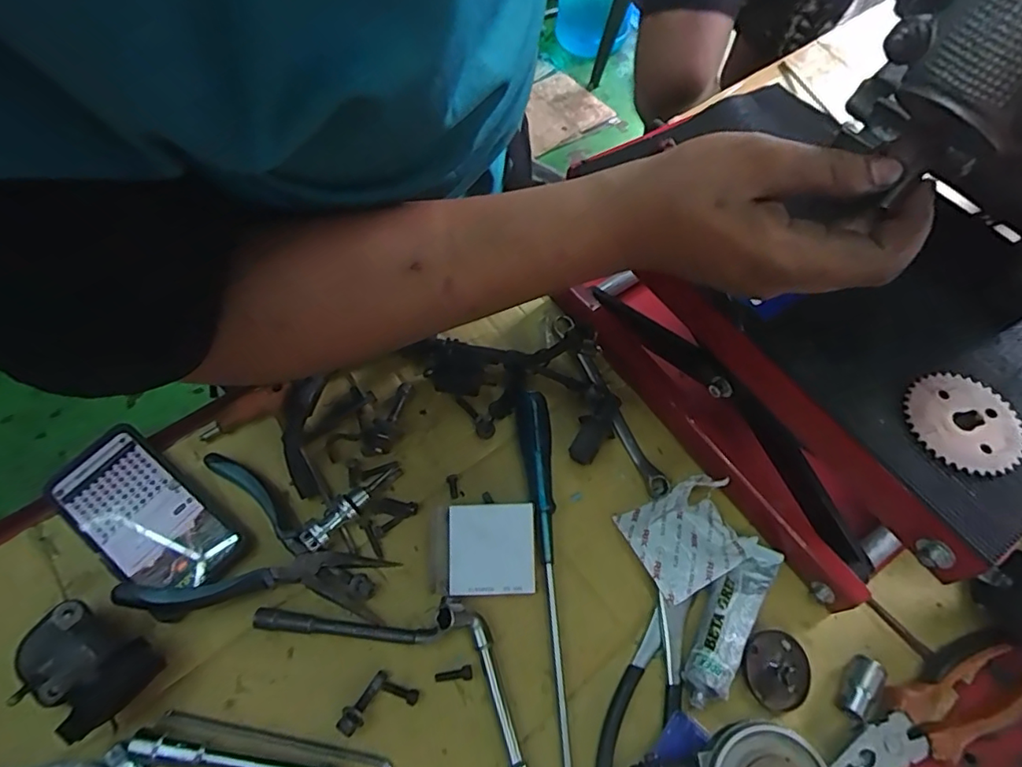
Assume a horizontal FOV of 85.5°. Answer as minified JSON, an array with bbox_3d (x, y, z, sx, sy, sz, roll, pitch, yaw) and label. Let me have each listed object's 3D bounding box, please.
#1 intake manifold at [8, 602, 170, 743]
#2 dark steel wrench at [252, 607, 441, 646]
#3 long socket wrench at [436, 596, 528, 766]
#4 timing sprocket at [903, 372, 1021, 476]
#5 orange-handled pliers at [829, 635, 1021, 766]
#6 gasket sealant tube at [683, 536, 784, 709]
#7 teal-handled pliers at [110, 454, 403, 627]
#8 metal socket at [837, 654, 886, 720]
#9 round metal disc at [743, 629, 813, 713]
[{"bbox_3d":[-0.287,0.189,0.367,0.067,0.061,0.057,32,66,15],"label":"intake manifold"},{"bbox_3d":[-0.119,0.179,0.404,0.133,0.021,0.014,5,62,2],"label":"dark steel wrench"},{"bbox_3d":[-0.010,0.218,0.369,0.028,0.034,0.159,-22,64,-12],"label":"long socket wrench"},{"bbox_3d":[0.258,0.022,0.315,0.063,0.004,0.061,0,61,0],"label":"timing sprocket"},{"bbox_3d":[0.282,0.223,0.373,0.167,0.026,0.045,-19,64,-11],"label":"orange-handled pliers"},{"bbox_3d":[0.159,0.167,0.400,0.036,0.025,0.127,34,66,16],"label":"gasket sealant tube"},{"bbox_3d":[-0.181,0.132,0.416,0.176,0.031,0.120,16,63,8],"label":"teal-handled pliers"},{"bbox_3d":[0.240,0.210,0.382,0.017,0.021,0.040,40,68,19],"label":"metal socket"},{"bbox_3d":[0.187,0.202,0.389,0.051,0.013,0.049,4,64,-9],"label":"round metal disc"}]

